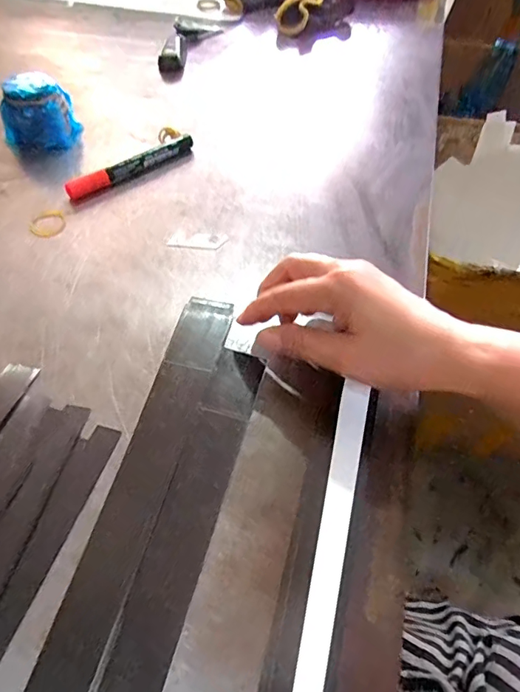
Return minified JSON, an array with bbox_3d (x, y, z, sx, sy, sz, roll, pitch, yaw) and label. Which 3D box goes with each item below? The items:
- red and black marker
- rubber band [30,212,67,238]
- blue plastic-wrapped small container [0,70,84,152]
[{"bbox_3d":[-0.118,-0.171,0.469,0.135,0.015,0.023,-37,60,-27],"label":"red and black marker"},{"bbox_3d":[-0.181,-0.105,0.421,0.029,0.004,0.035,-19,53,-16],"label":"rubber band"},{"bbox_3d":[-0.221,-0.233,0.494,0.063,0.057,0.065,-1,50,-2],"label":"blue plastic-wrapped small container"}]

